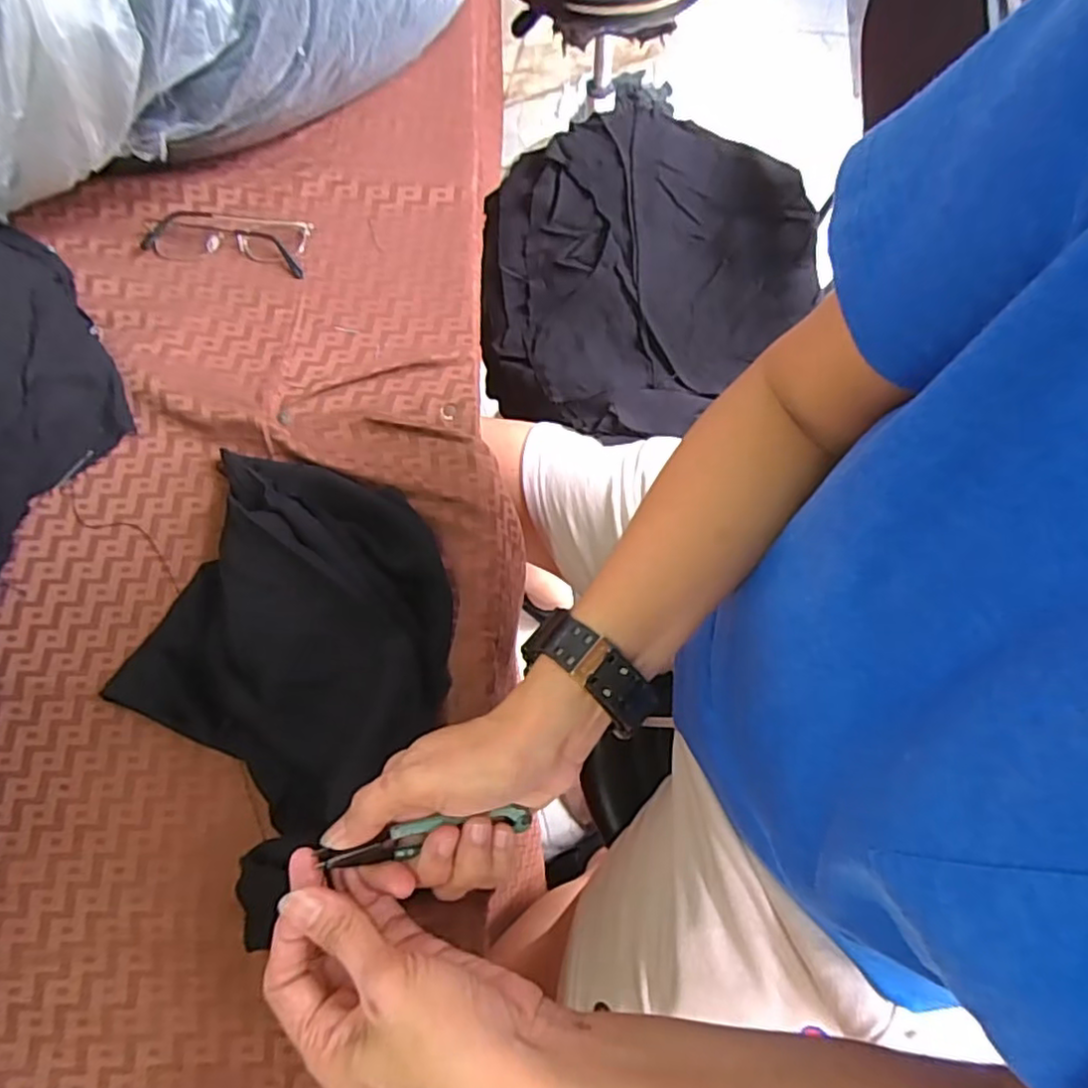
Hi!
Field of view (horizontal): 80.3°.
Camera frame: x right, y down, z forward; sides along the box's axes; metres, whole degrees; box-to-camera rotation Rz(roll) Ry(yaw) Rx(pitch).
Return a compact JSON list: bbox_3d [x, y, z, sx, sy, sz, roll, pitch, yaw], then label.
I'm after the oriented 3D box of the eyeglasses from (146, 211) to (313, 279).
[{"bbox_3d":[-0.255,-0.248,0.515,0.130,0.019,0.049,7,71,3],"label":"eyeglasses"}]

